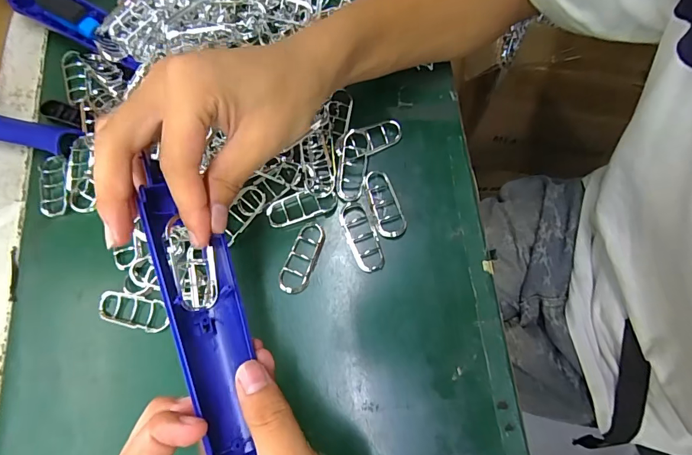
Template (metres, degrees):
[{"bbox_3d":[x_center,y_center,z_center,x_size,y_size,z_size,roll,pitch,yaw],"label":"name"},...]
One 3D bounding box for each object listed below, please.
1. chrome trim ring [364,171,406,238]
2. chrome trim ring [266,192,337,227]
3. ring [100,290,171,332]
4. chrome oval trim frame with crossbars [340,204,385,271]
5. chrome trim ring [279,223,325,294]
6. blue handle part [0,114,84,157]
[{"bbox_3d":[0.028,-0.019,0.309,0.020,0.009,0.055,-18,75,-4],"label":"chrome trim ring"},{"bbox_3d":[-0.033,-0.016,0.308,0.052,0.004,0.020,-17,75,-4],"label":"chrome trim ring"},{"bbox_3d":[-0.148,0.060,0.293,0.052,0.010,0.022,11,75,4],"label":"ring"},{"bbox_3d":[0.011,0.007,0.303,0.021,0.008,0.054,-23,75,-5],"label":"chrome oval trim frame with crossbars"},{"bbox_3d":[-0.031,0.022,0.300,0.020,0.006,0.054,18,76,6],"label":"chrome trim ring"},{"bbox_3d":[-0.259,-0.077,0.329,0.088,0.012,0.027,13,75,5],"label":"blue handle part"}]

